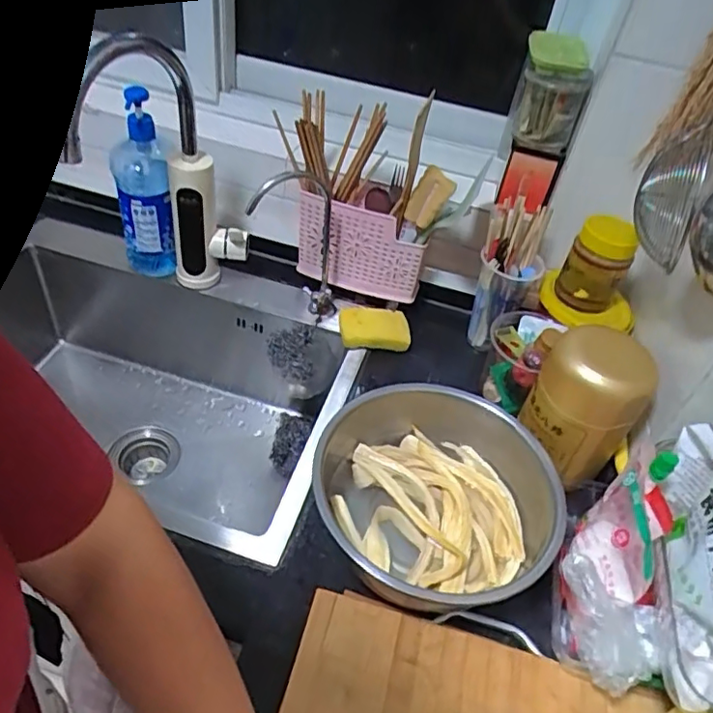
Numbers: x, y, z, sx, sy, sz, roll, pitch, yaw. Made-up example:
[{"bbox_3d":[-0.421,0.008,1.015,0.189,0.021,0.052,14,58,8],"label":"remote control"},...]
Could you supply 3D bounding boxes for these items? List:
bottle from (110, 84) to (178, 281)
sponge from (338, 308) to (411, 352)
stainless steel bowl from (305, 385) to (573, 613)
[{"bbox_3d":[-0.306,-0.232,0.843,0.077,0.262,0.068,-12,48,-21],"label":"bottle"},{"bbox_3d":[0.025,-0.039,0.842,0.095,0.028,0.061,0,43,-8],"label":"sponge"},{"bbox_3d":[0.078,0.147,0.605,0.246,0.095,0.238,4,43,-4],"label":"stainless steel bowl"}]

